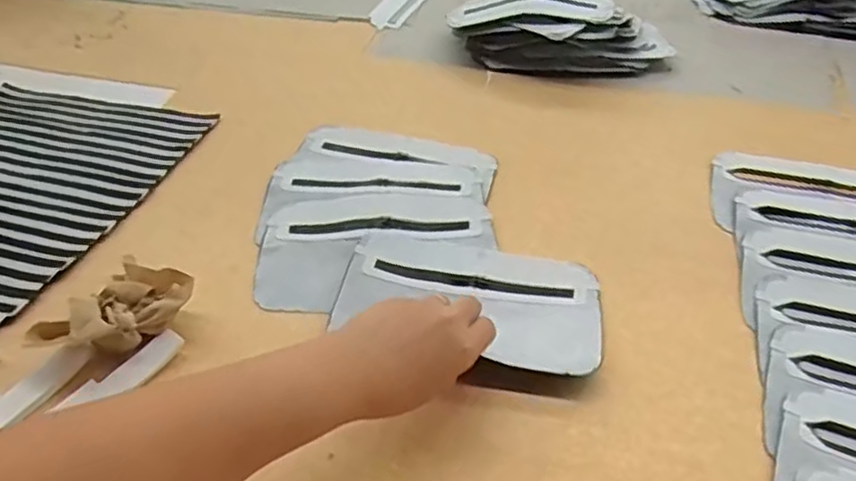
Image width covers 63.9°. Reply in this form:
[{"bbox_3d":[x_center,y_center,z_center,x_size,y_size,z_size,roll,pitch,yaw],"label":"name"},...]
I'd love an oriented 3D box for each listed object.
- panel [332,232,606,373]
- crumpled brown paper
[{"bbox_3d":[0.035,0.040,0.525,0.193,0.020,0.124,12,43,12],"label":"panel"},{"bbox_3d":[-0.220,0.049,0.485,0.074,0.043,0.096,18,45,19],"label":"crumpled brown paper"}]

